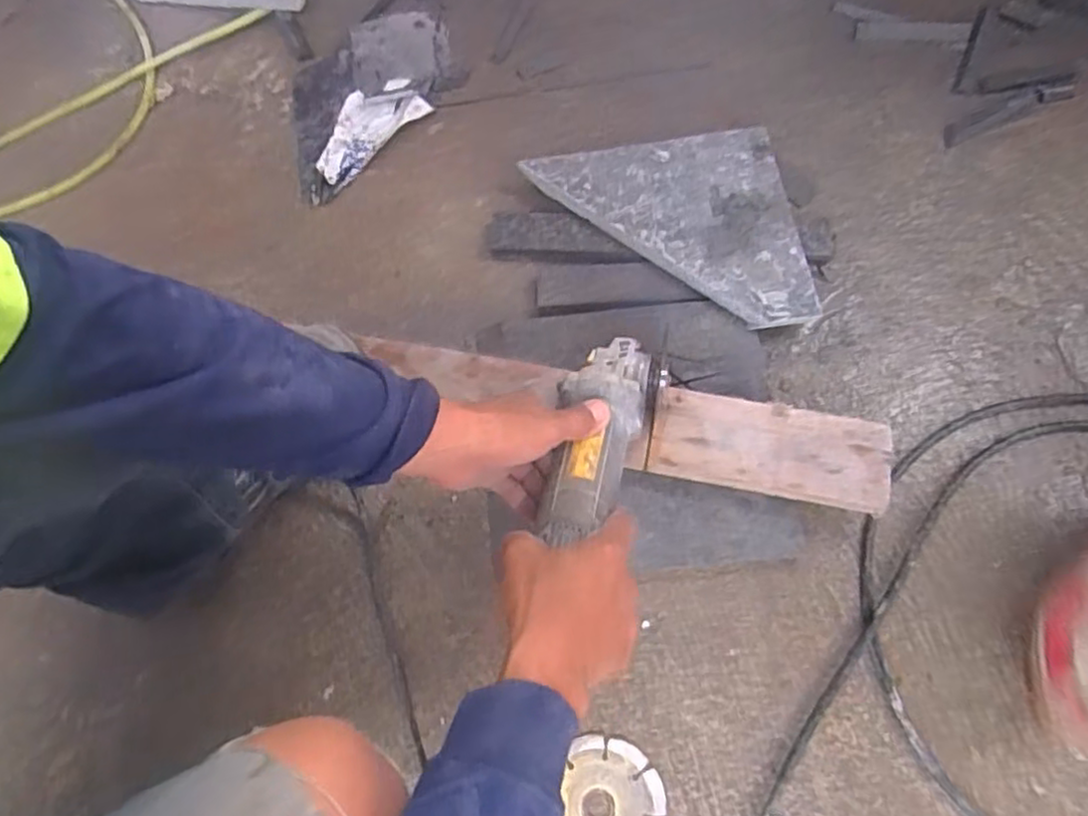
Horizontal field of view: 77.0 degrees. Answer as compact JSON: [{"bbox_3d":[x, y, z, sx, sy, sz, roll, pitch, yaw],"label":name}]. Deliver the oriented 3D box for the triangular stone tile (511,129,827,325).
[{"bbox_3d":[0.134,-0.177,0.704,0.247,0.012,0.231,-10,70,-1],"label":"triangular stone tile"}]

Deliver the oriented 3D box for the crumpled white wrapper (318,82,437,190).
[{"bbox_3d":[-0.213,-0.331,0.798,0.147,0.019,0.080,-43,74,-12],"label":"crumpled white wrapper"}]

